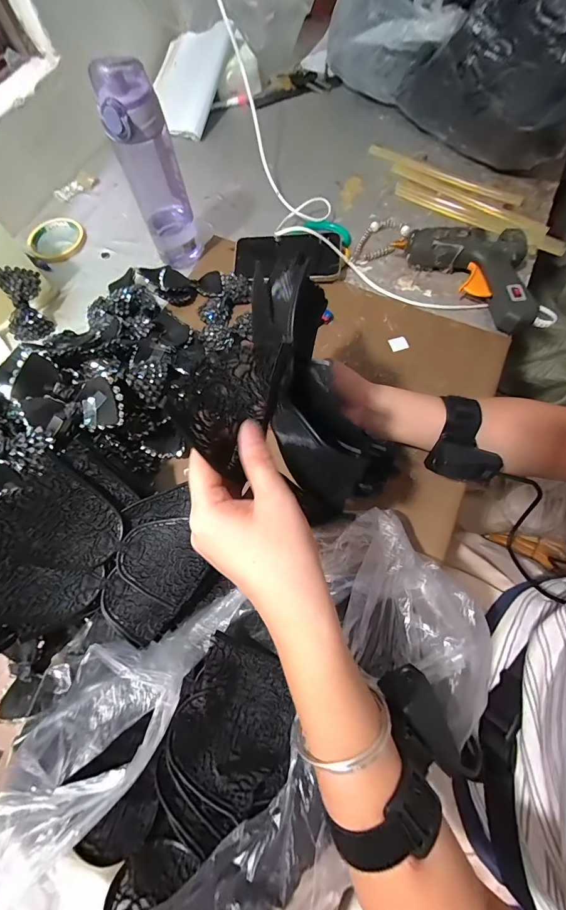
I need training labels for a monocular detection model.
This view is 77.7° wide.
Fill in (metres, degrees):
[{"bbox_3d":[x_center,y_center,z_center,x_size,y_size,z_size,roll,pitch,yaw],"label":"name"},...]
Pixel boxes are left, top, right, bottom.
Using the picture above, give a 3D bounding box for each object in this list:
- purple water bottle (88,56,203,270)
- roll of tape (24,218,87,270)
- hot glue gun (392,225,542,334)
[{"bbox_3d":[-0.168,-0.365,0.463,0.069,0.211,0.078,-19,70,-5],"label":"purple water bottle"},{"bbox_3d":[-0.378,-0.356,0.583,0.099,0.008,0.096,-38,72,-11],"label":"roll of tape"},{"bbox_3d":[0.282,-0.271,0.491,0.126,0.050,0.204,-41,73,-12],"label":"hot glue gun"}]

